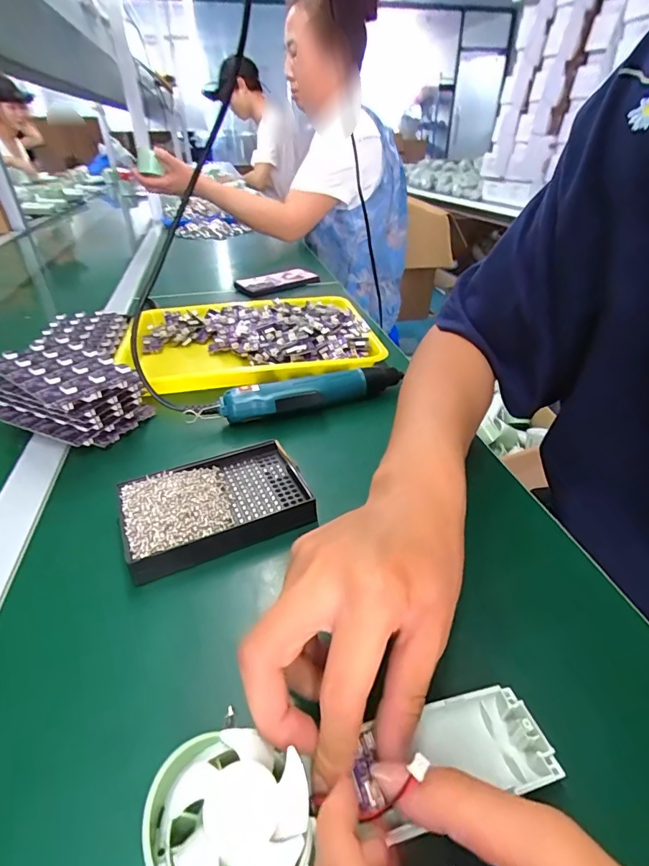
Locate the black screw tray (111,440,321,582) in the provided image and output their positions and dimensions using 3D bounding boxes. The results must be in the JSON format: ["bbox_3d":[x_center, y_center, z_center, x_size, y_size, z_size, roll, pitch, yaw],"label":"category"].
[{"bbox_3d":[-0.086,0.056,0.346,0.136,0.026,0.091,-16,38,-21],"label":"black screw tray"}]

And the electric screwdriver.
[{"bbox_3d":[-0.008,-0.044,0.471,0.204,0.030,0.033,-12,37,-17],"label":"electric screwdriver"}]

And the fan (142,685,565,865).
[{"bbox_3d":[0.019,0.145,0.183,0.174,0.030,0.059,4,30,-28],"label":"fan"}]

